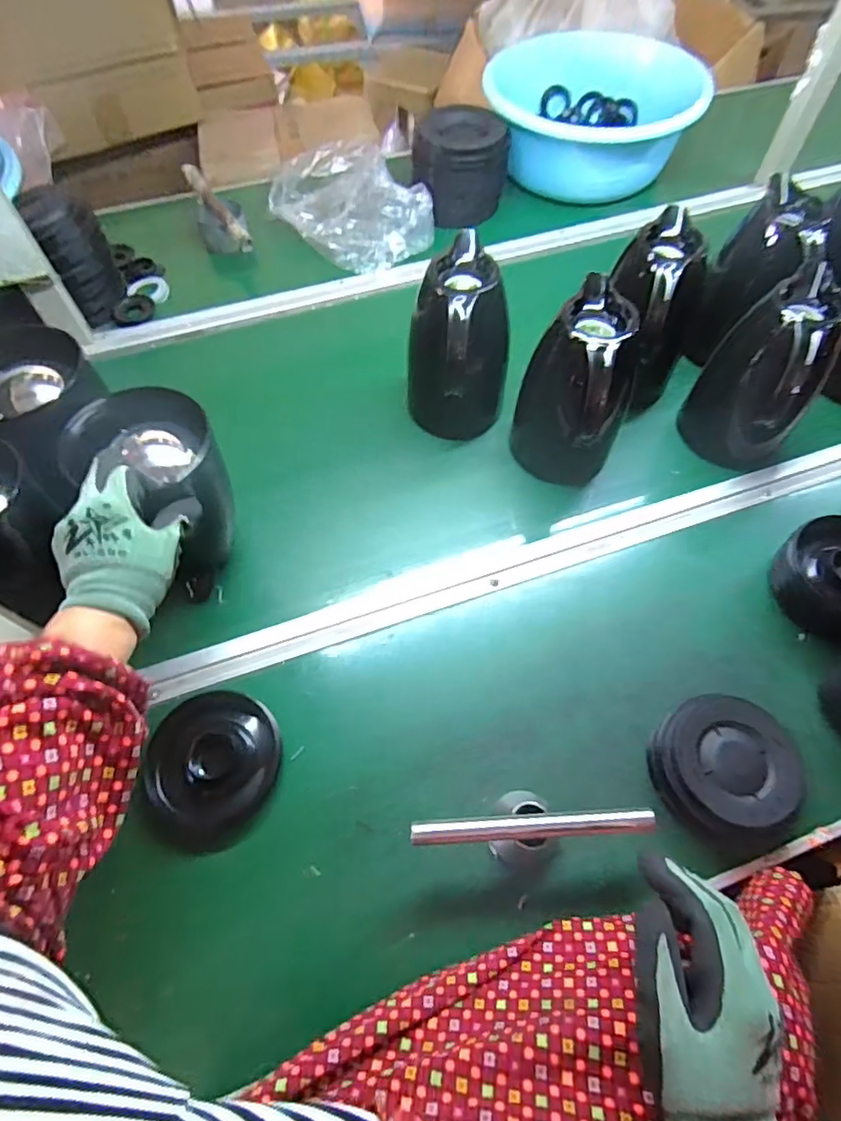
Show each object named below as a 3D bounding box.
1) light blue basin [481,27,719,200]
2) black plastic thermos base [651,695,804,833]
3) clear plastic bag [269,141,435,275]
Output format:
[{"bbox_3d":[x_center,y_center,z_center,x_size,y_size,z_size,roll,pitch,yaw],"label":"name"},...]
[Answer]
[{"bbox_3d":[0.312,-0.800,1.012,0.389,0.115,0.302,1,60,1],"label":"light blue basin"},{"bbox_3d":[0.283,0.187,0.522,0.125,0.048,0.114,-4,60,-1],"label":"black plastic thermos base"},{"bbox_3d":[-0.120,-0.597,0.941,0.200,0.076,0.292,-31,65,-16],"label":"clear plastic bag"}]

